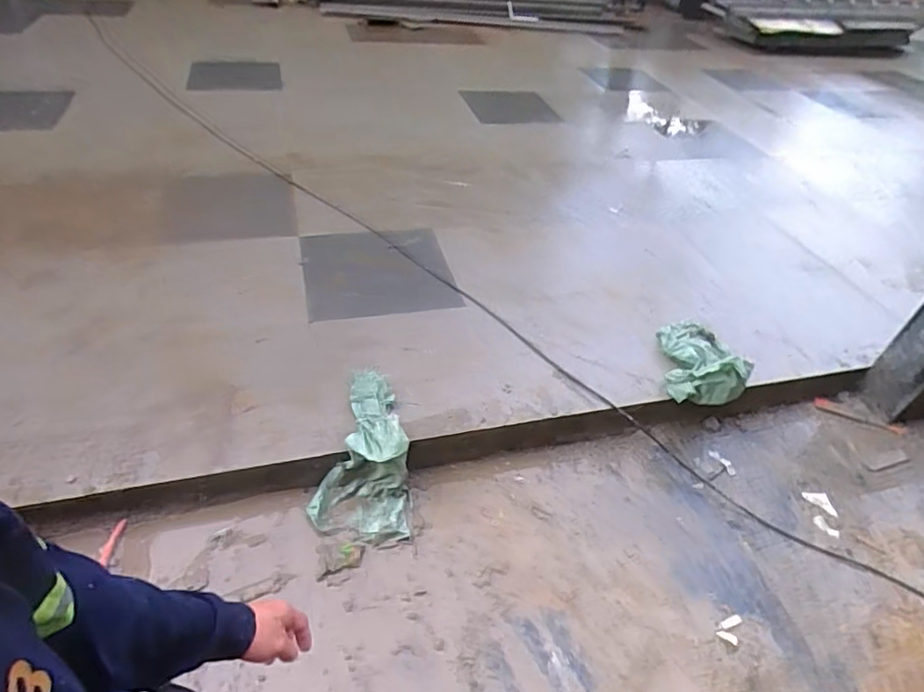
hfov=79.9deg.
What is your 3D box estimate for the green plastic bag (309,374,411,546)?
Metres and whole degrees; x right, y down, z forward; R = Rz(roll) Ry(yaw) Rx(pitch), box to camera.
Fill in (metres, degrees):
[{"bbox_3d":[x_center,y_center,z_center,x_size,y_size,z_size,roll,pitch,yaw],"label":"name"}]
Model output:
[{"bbox_3d":[-0.291,0.310,1.638,0.275,0.253,0.540,2,43,-5],"label":"green plastic bag"}]

